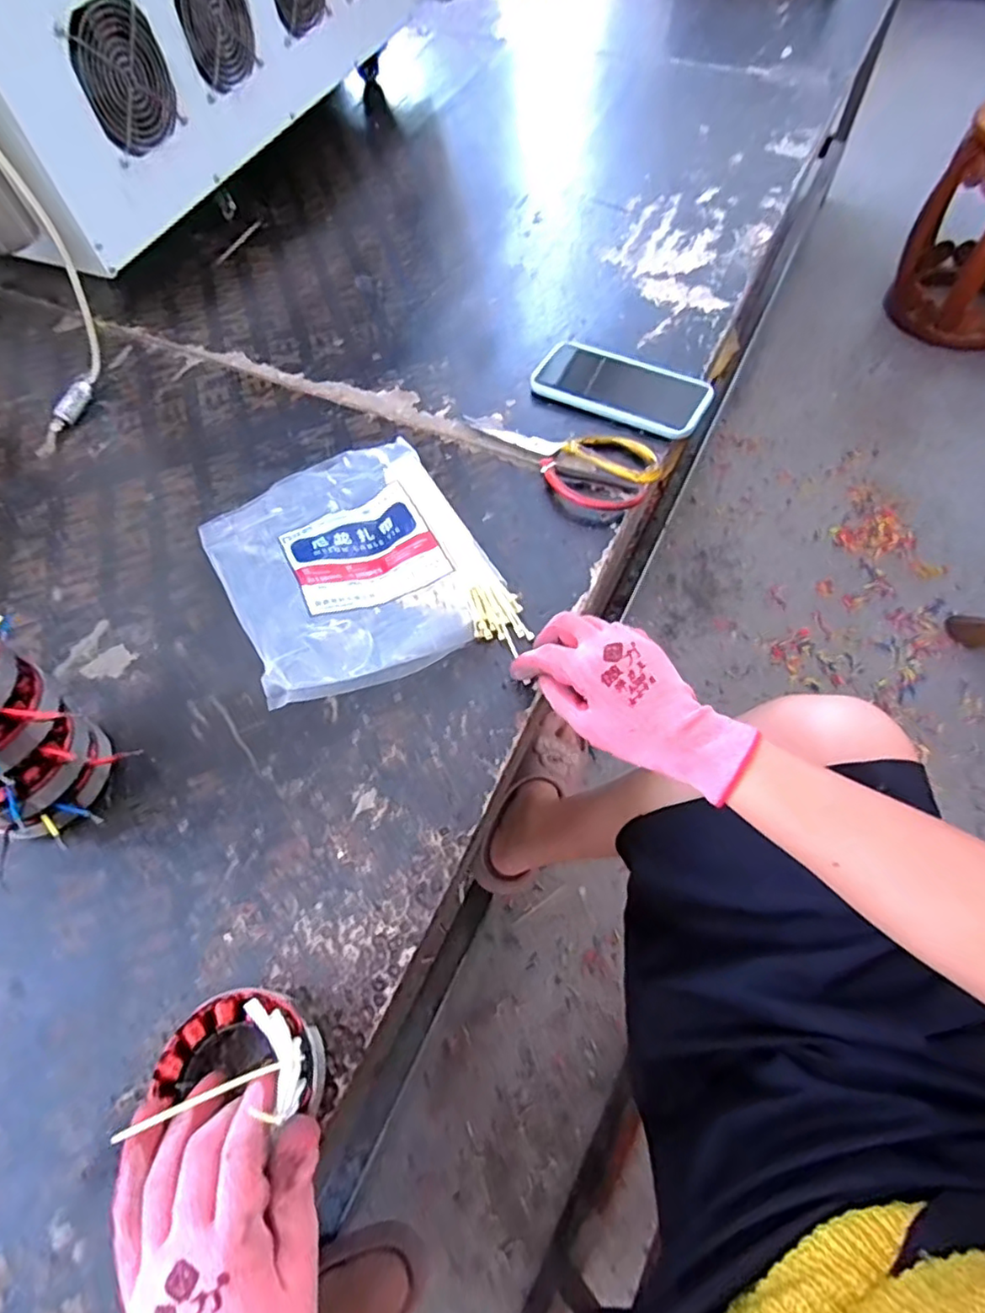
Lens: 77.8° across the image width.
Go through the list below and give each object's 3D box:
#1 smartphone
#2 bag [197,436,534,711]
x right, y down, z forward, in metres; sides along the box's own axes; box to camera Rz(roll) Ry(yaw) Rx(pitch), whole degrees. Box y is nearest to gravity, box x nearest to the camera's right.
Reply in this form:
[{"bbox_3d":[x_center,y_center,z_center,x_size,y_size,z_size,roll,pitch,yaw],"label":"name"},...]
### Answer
[{"bbox_3d":[0.128,-0.269,0.601,0.168,0.016,0.077,29,65,18],"label":"smartphone"},{"bbox_3d":[-0.117,-0.084,0.499,0.200,0.060,0.250,-26,62,-12],"label":"bag"}]

